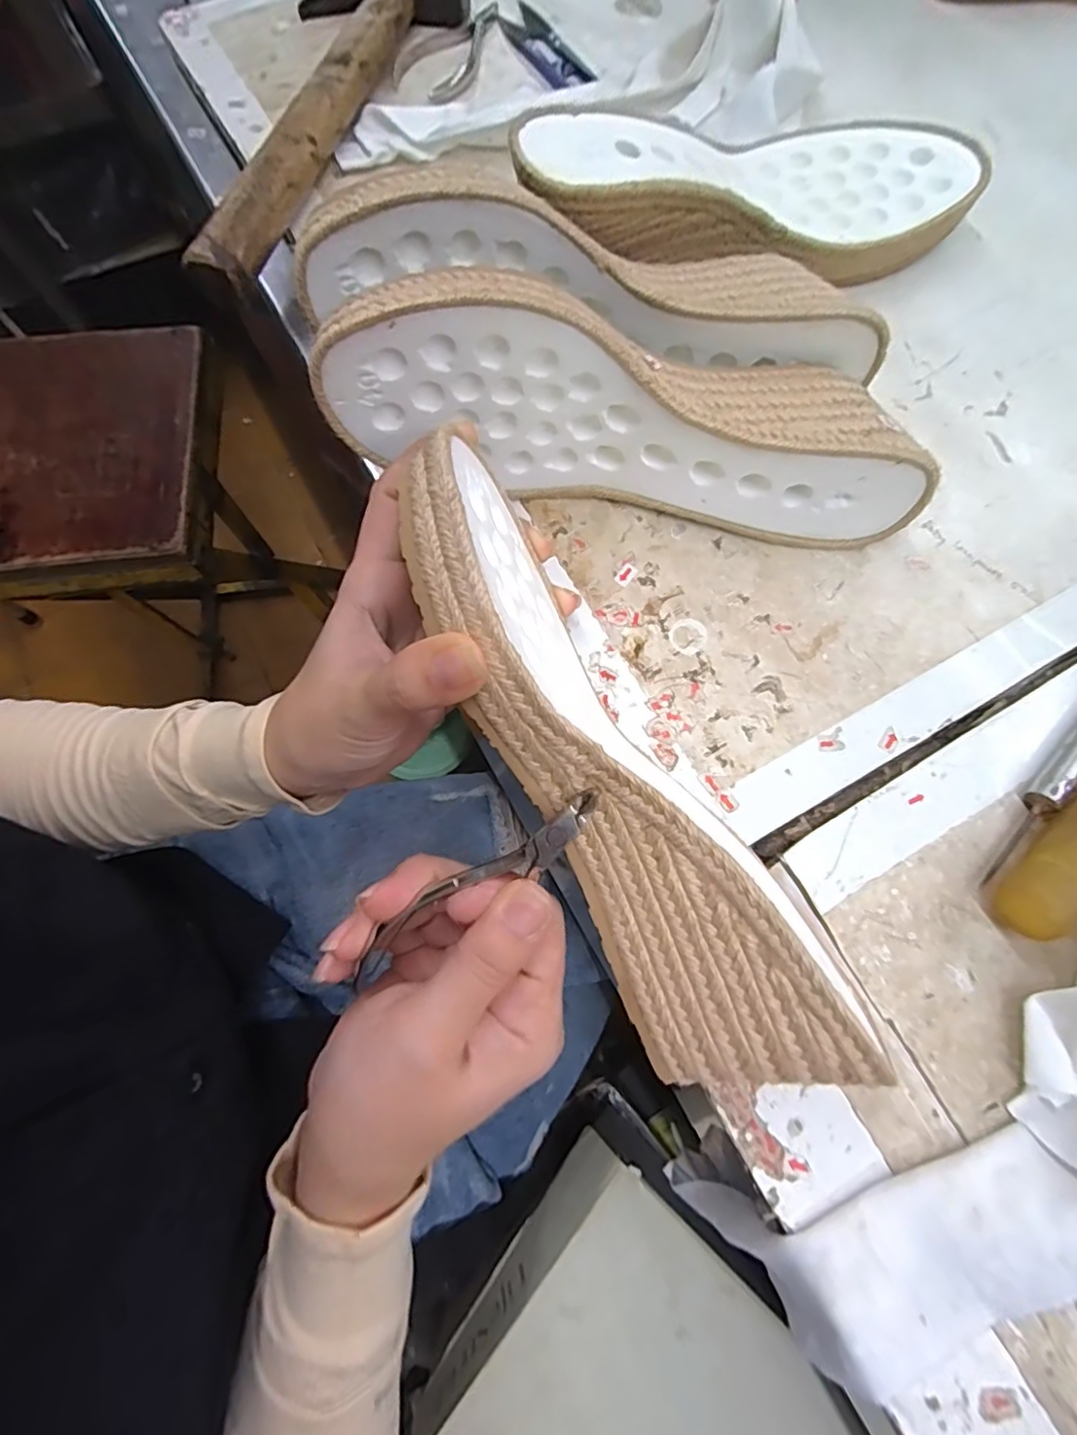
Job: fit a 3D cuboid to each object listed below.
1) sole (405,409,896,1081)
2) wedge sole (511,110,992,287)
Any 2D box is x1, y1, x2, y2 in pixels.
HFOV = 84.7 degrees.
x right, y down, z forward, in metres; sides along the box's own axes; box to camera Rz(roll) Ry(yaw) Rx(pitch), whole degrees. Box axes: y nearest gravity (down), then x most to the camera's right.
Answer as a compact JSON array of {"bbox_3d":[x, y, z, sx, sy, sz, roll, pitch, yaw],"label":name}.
[{"bbox_3d":[0.018,0.020,0.206,0.055,0.068,0.232,-30,86,-8],"label":"sole"},{"bbox_3d":[0.106,-0.265,0.295,0.243,0.050,0.084,-15,75,-17],"label":"wedge sole"}]

